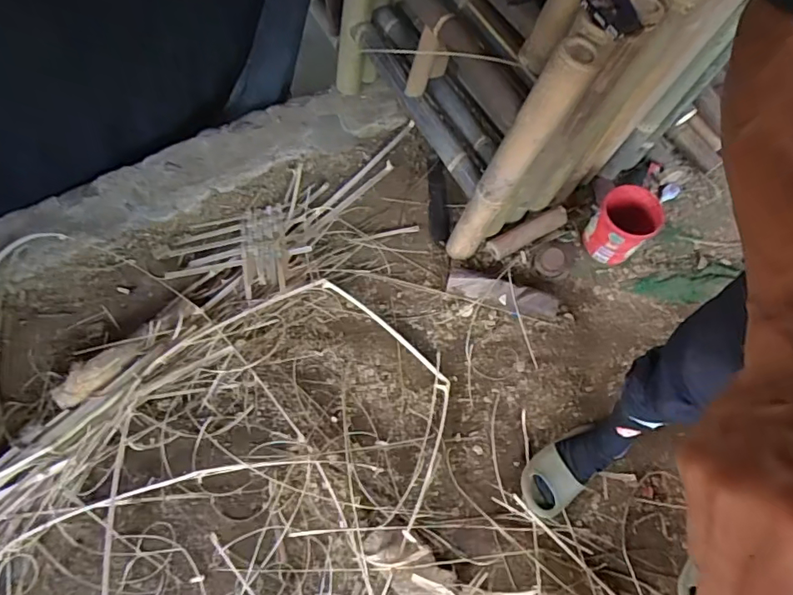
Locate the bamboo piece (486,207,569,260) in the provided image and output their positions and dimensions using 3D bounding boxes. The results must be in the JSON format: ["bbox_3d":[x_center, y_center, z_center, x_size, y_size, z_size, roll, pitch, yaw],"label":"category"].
[{"bbox_3d":[0.343,-0.174,1.333,0.221,0.063,0.054,-26,70,-11],"label":"bamboo piece"}]

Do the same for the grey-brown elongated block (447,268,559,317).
[{"bbox_3d":[0.265,-0.010,1.272,0.275,0.060,0.070,17,68,6],"label":"grey-brown elongated block"}]

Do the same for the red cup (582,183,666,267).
[{"bbox_3d":[0.557,-0.175,1.271,0.129,0.177,0.135,0,67,0],"label":"red cup"}]

